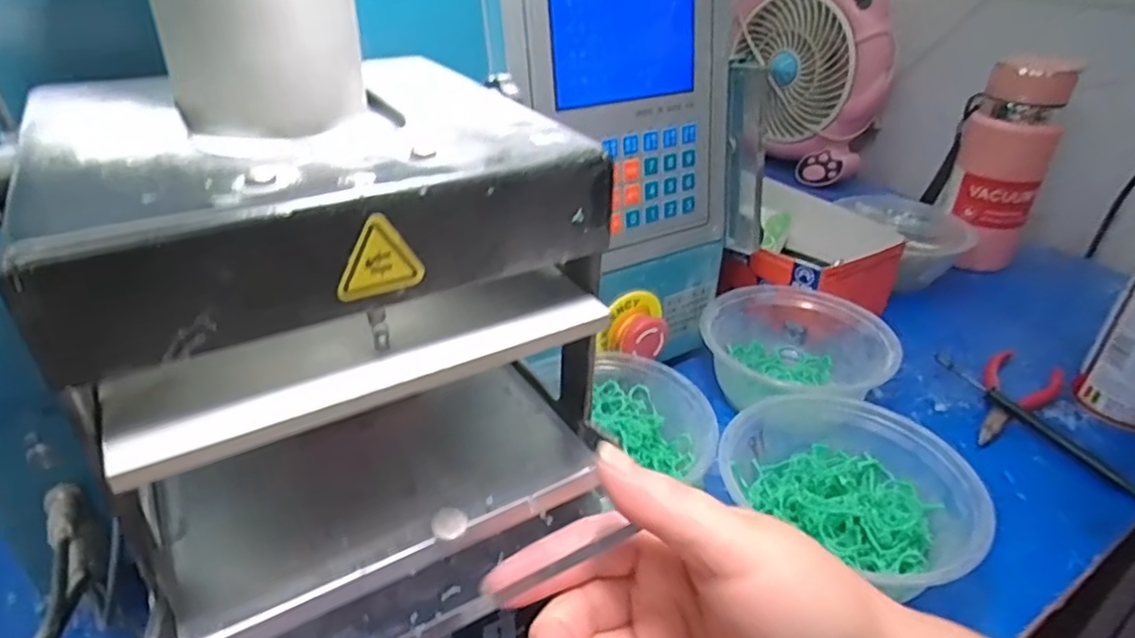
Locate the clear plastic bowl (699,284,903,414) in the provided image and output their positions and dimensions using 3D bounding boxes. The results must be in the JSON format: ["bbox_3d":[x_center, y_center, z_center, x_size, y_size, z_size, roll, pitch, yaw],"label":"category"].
[{"bbox_3d":[0.169,0.024,0.501,0.132,0.054,0.129,2,32,-1],"label":"clear plastic bowl"}]

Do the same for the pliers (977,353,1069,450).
[{"bbox_3d":[0.351,0.058,0.513,0.054,0.019,0.140,24,38,31],"label":"pliers"}]

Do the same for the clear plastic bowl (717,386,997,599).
[{"bbox_3d":[0.154,0.109,0.375,0.136,0.060,0.121,26,39,33],"label":"clear plastic bowl"}]

